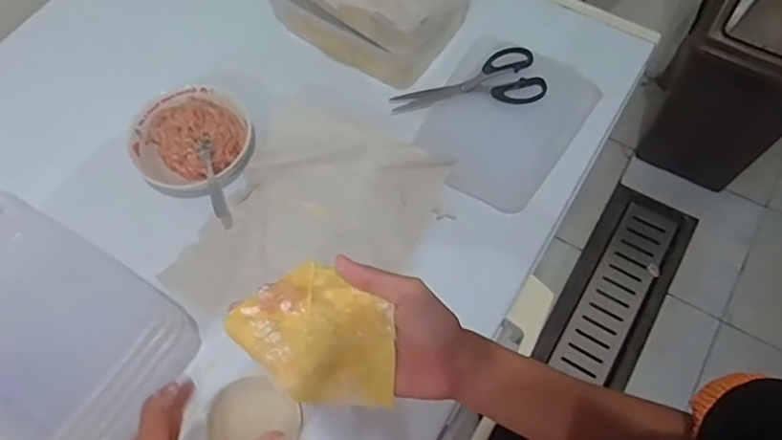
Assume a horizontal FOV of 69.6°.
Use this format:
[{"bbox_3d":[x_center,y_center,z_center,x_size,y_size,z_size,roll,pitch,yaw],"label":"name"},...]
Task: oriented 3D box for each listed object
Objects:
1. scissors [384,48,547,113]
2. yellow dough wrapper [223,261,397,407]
[{"bbox_3d":[0.098,-0.181,0.739,0.198,0.010,0.087,-9,64,-1],"label":"scissors"},{"bbox_3d":[-0.046,0.085,0.399,0.115,0.017,0.085,45,81,1],"label":"yellow dough wrapper"}]

